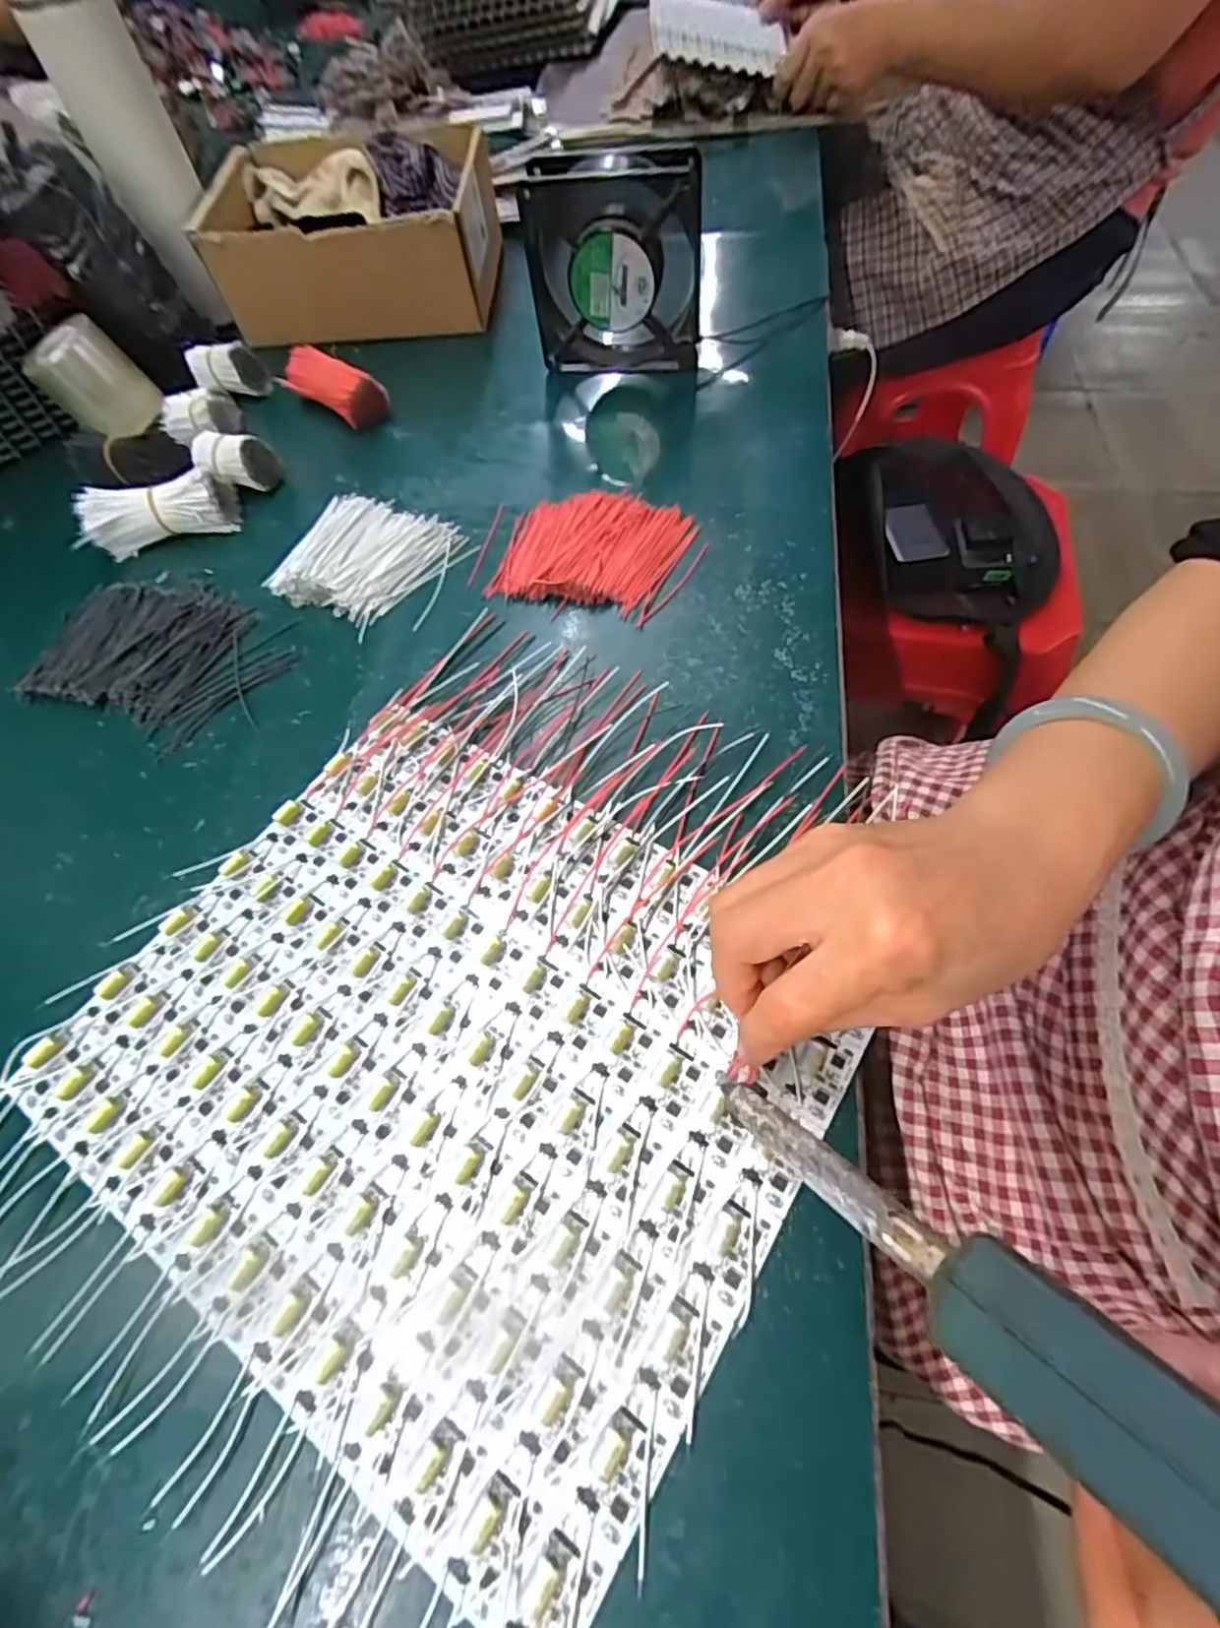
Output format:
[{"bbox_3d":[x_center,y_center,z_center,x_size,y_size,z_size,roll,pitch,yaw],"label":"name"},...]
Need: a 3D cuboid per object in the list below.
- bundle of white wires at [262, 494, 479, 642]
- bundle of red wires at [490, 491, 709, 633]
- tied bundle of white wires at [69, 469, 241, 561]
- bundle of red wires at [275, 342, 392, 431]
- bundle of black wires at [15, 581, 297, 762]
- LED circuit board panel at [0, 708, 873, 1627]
[{"bbox_3d":[-0.152,-0.167,0.434,0.109,0.012,0.100,25,65,17],"label":"bundle of white wires"},{"bbox_3d":[-0.008,-0.166,0.418,0.121,0.017,0.093,17,63,14],"label":"bundle of red wires"},{"bbox_3d":[-0.305,-0.205,0.455,0.094,0.031,0.037,-10,60,-1],"label":"tied bundle of white wires"},{"bbox_3d":[-0.211,-0.329,0.520,0.097,0.030,0.035,32,68,20],"label":"bundle of red wires"},{"bbox_3d":[-0.270,-0.097,0.407,0.148,0.012,0.105,20,64,15],"label":"bundle of black wires"},{"bbox_3d":[-0.069,0.091,0.280,0.284,0.010,0.237,29,66,19],"label":"LED circuit board panel"}]

